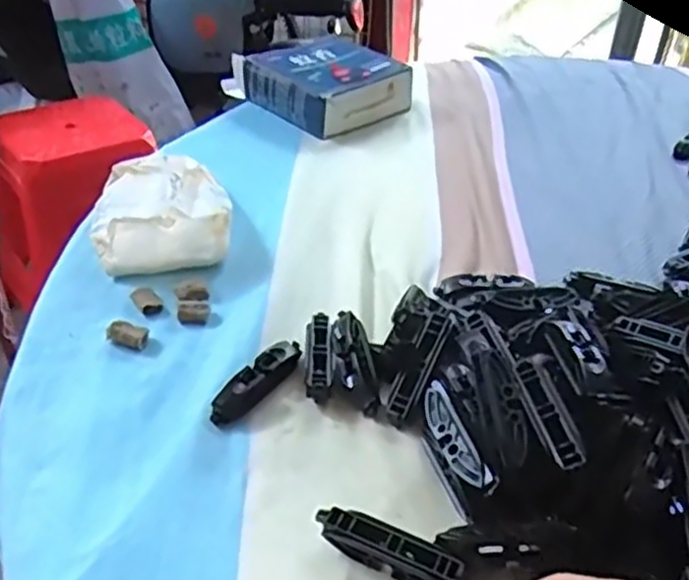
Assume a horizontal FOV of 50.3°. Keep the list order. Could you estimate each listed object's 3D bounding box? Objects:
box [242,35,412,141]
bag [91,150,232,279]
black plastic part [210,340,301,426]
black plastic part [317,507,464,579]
[{"bbox_3d":[-0.012,-0.234,0.832,0.144,0.049,0.140,-30,47,-34],"label":"box"},{"bbox_3d":[-0.154,-0.073,0.615,0.112,0.038,0.149,-4,38,-8],"label":"bag"},{"bbox_3d":[-0.056,0.057,0.474,0.021,0.016,0.080,24,43,26],"label":"black plastic part"},{"bbox_3d":[0.023,0.133,0.376,0.076,0.014,0.018,17,40,19],"label":"black plastic part"}]

